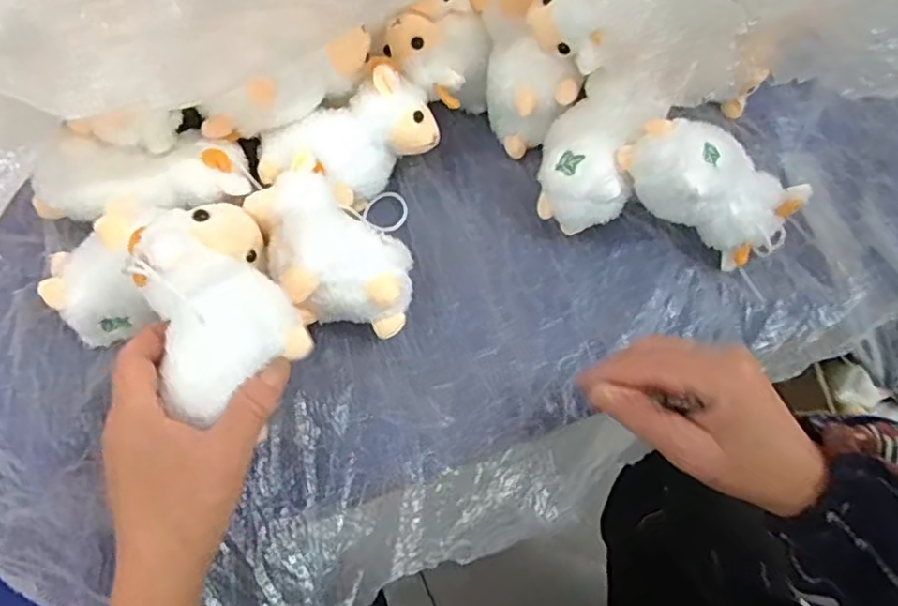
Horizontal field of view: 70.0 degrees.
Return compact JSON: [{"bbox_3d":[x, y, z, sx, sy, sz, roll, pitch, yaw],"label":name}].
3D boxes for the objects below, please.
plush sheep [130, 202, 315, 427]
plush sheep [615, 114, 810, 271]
[{"bbox_3d":[-0.123,-0.003,0.335,0.070,0.091,0.055,-26,21,-16],"label":"plush sheep"},{"bbox_3d":[0.177,-0.073,0.425,0.134,0.060,0.059,27,59,-18],"label":"plush sheep"}]

